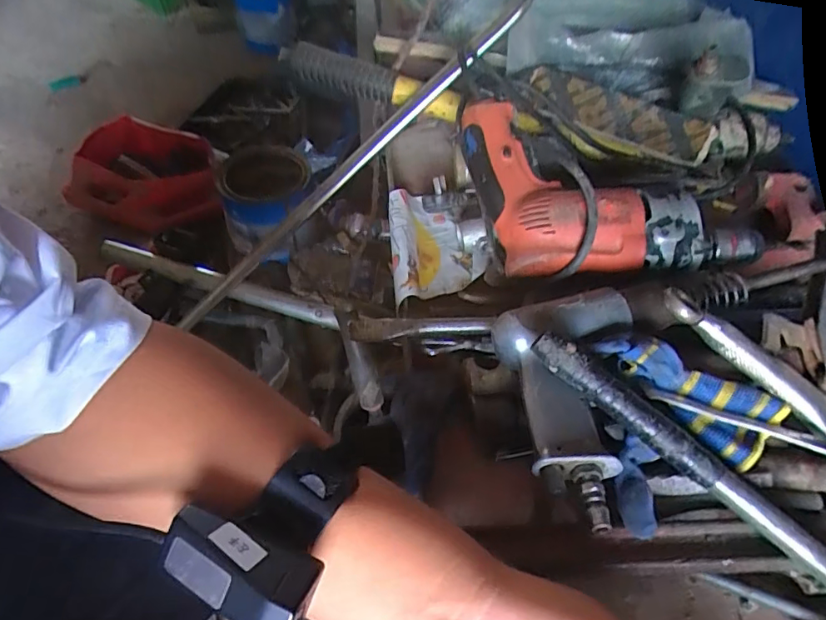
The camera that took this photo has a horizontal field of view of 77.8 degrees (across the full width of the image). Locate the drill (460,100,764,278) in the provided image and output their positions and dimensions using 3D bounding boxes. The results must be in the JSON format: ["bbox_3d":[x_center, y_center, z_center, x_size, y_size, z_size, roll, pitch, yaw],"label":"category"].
[{"bbox_3d":[0.174,-0.111,0.470,0.241,0.065,0.167,-2,49,-8],"label":"drill"}]

